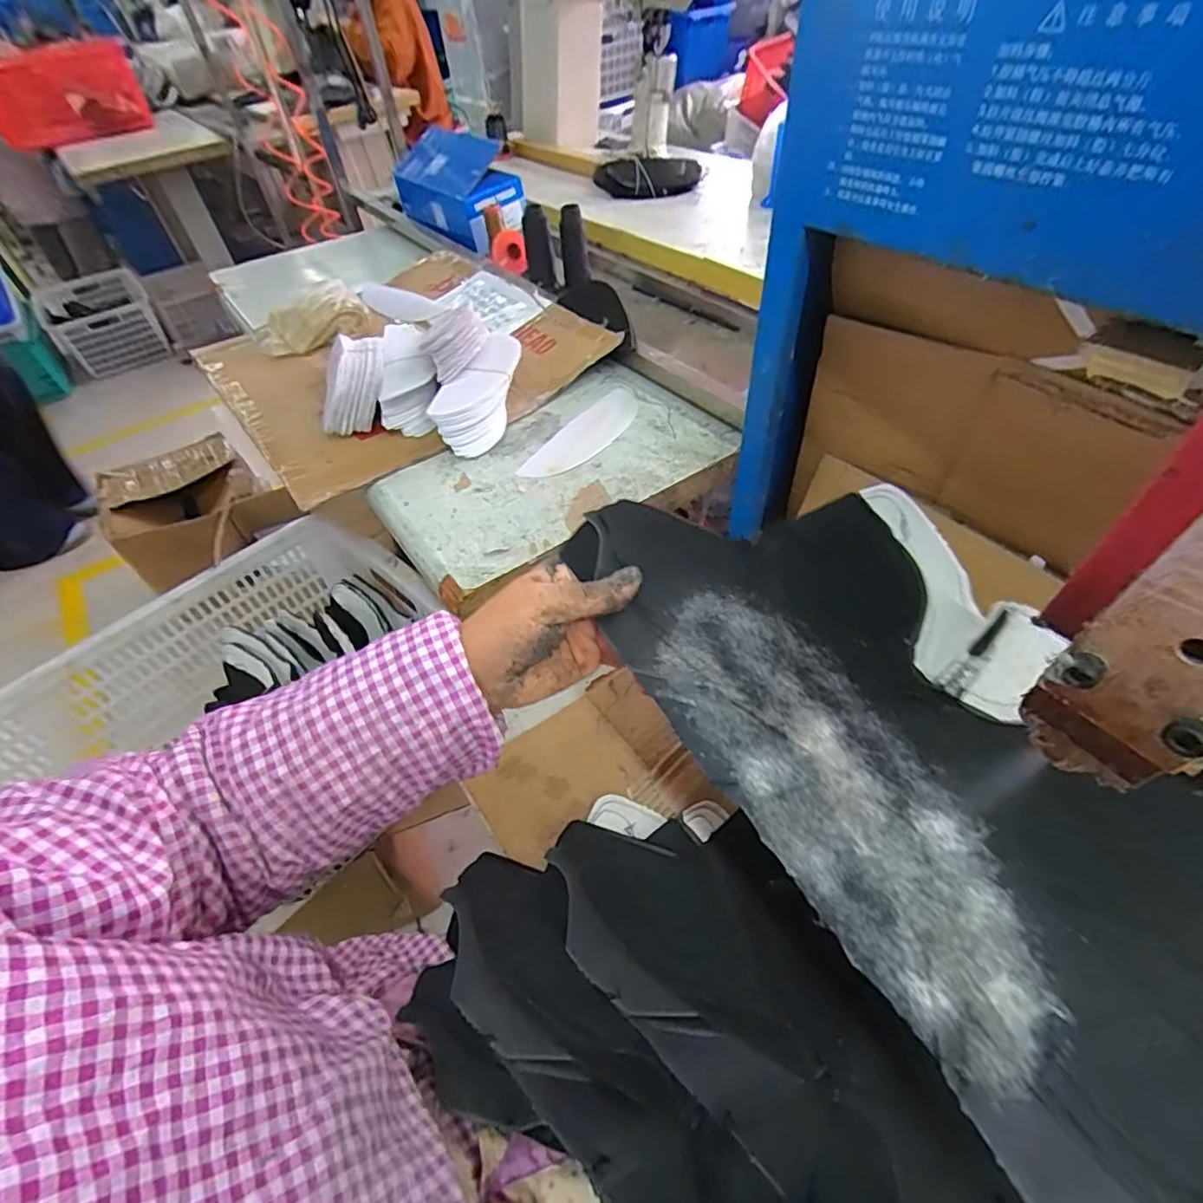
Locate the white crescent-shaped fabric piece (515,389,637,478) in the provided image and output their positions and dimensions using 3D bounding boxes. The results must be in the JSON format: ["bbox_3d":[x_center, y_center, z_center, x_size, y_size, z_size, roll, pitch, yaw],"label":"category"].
[{"bbox_3d":[-0.016,-0.213,0.726,0.075,0.004,0.211,25,57,25],"label":"white crescent-shaped fabric piece"}]

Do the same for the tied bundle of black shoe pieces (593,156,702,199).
[{"bbox_3d":[0.099,-0.823,1.119,0.182,0.047,0.109,-28,53,-16],"label":"tied bundle of black shoe pieces"}]

